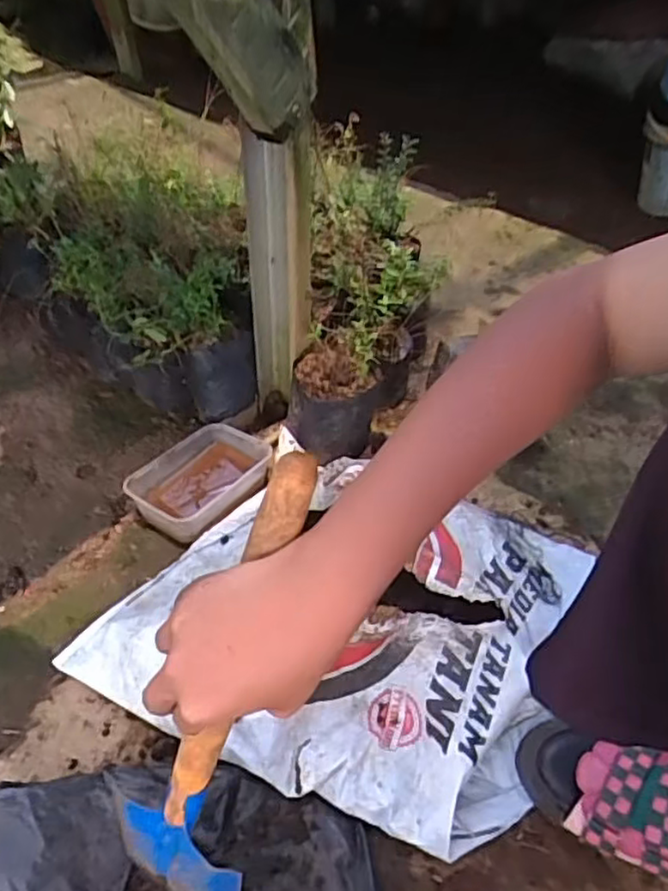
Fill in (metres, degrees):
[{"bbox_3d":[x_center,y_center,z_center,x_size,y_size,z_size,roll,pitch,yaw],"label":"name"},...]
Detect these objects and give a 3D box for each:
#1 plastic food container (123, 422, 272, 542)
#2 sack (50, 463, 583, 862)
[{"bbox_3d":[-0.165,0.051,0.859,0.127,0.057,0.169,29,49,25],"label":"plastic food container"},{"bbox_3d":[0.010,0.158,0.709,0.468,0.099,0.375,17,45,15],"label":"sack"}]

